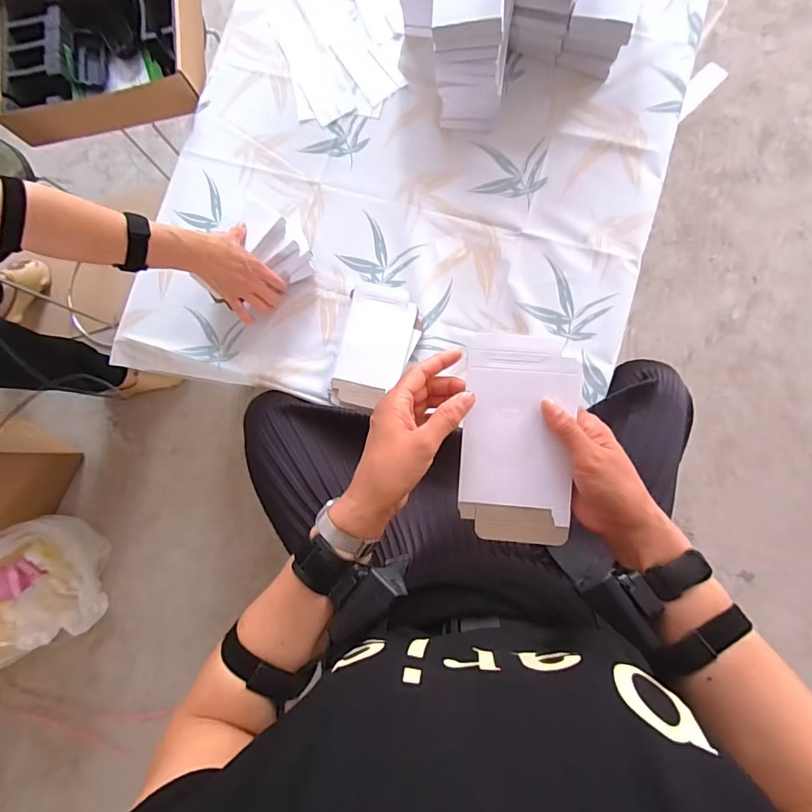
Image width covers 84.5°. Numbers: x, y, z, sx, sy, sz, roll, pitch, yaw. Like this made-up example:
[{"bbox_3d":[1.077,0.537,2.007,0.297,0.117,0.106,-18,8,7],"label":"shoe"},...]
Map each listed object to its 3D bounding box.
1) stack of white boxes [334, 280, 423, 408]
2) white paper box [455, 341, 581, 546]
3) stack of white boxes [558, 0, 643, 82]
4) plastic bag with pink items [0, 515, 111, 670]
[{"bbox_3d":[-0.043,-0.090,0.688,0.115,0.028,0.188,9,84,8],"label":"stack of white boxes"},{"bbox_3d":[0.103,0.031,0.410,0.099,0.011,0.184,5,92,4],"label":"white paper box"},{"bbox_3d":[0.304,-0.600,0.682,0.093,0.094,0.136,19,85,9],"label":"stack of white boxes"},{"bbox_3d":[-1.029,0.481,1.064,0.470,0.246,0.309,-21,81,4],"label":"plastic bag with pink items"}]

